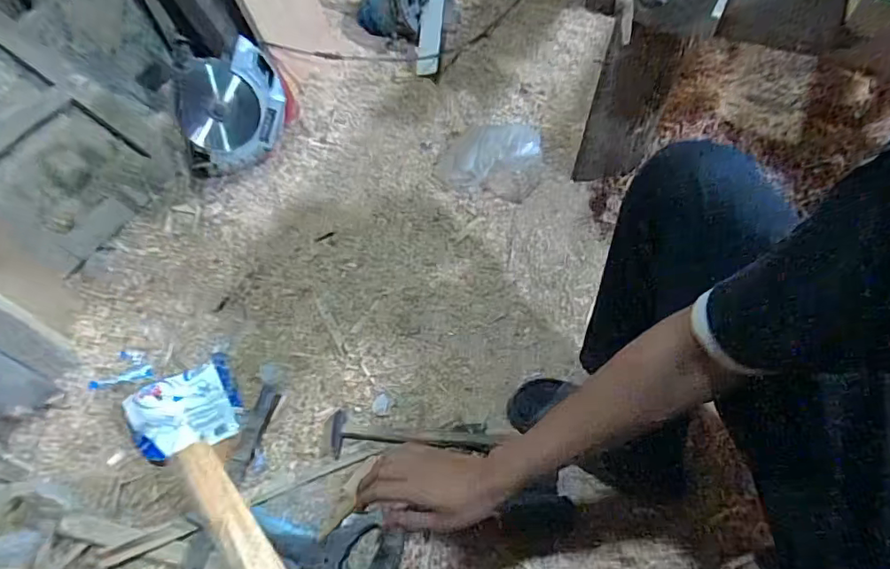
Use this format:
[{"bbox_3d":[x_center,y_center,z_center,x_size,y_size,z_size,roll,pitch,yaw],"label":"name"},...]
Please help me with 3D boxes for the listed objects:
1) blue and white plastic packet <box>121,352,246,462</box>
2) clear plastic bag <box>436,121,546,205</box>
[{"bbox_3d":[-0.407,0.193,0.835,0.156,0.021,0.132,-24,60,-14],"label":"blue and white plastic packet"},{"bbox_3d":[0.094,-0.268,1.085,0.208,0.052,0.194,8,58,7],"label":"clear plastic bag"}]

